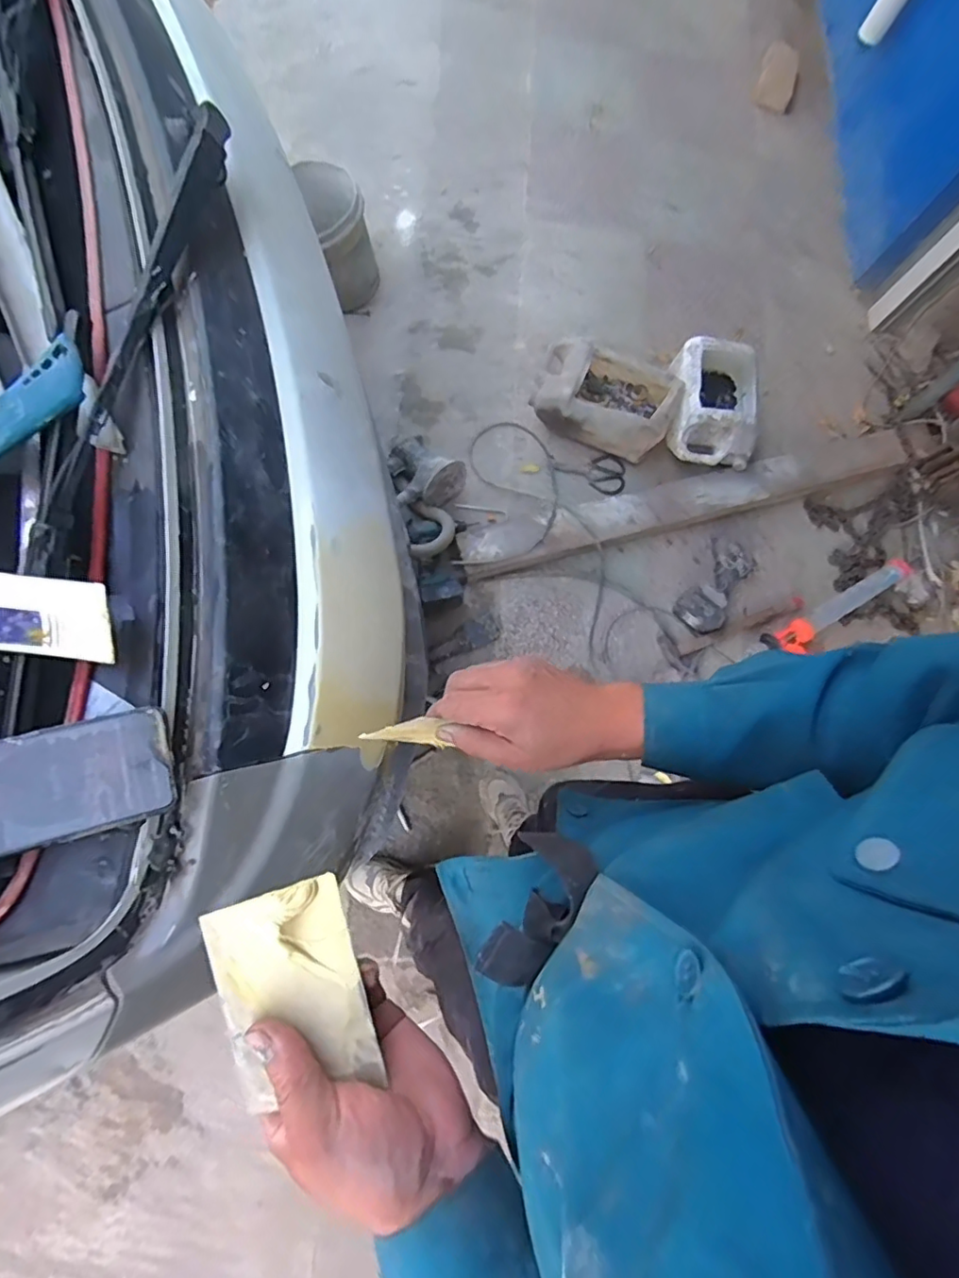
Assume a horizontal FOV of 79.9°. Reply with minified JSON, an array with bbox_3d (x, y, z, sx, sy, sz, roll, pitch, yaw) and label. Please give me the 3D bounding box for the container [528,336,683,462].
[{"bbox_3d":[0.345,-0.669,1.537,0.369,0.206,0.266,23,76,-2],"label":"container"}]

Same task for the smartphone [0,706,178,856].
[{"bbox_3d":[-0.294,0.099,0.382,0.159,0.006,0.075,-13,78,-23],"label":"smartphone"}]

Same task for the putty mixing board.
[{"bbox_3d":[-0.105,0.198,0.322,0.073,0.010,0.115,-14,93,-12],"label":"putty mixing board"}]

